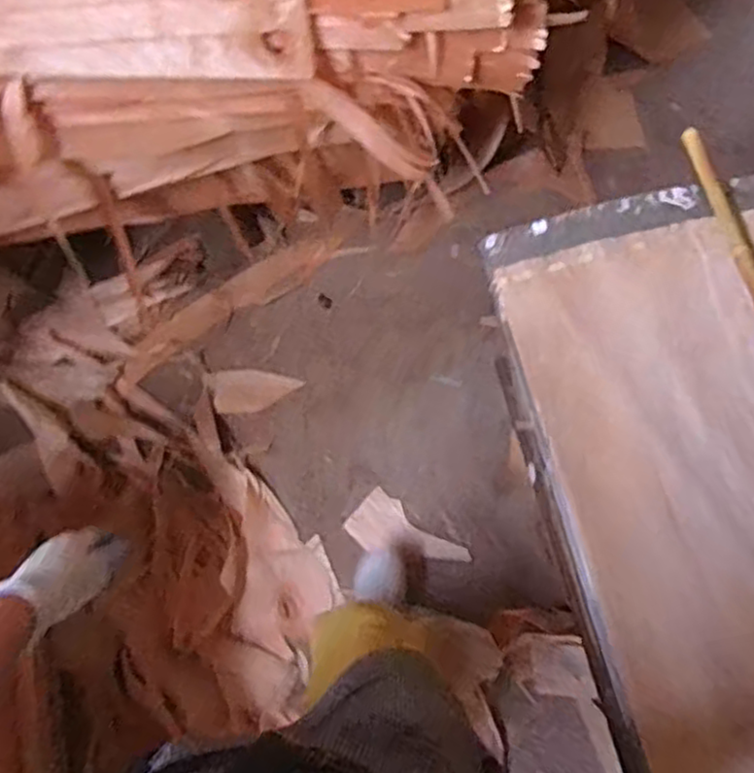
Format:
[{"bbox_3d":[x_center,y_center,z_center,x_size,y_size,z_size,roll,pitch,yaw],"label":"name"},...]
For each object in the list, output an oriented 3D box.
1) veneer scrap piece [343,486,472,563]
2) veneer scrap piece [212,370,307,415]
[{"bbox_3d":[0.056,0.306,1.391,0.232,0.011,0.112,34,71,15],"label":"veneer scrap piece"},{"bbox_3d":[-0.259,0.009,1.515,0.185,0.009,0.098,-4,69,-1],"label":"veneer scrap piece"}]

